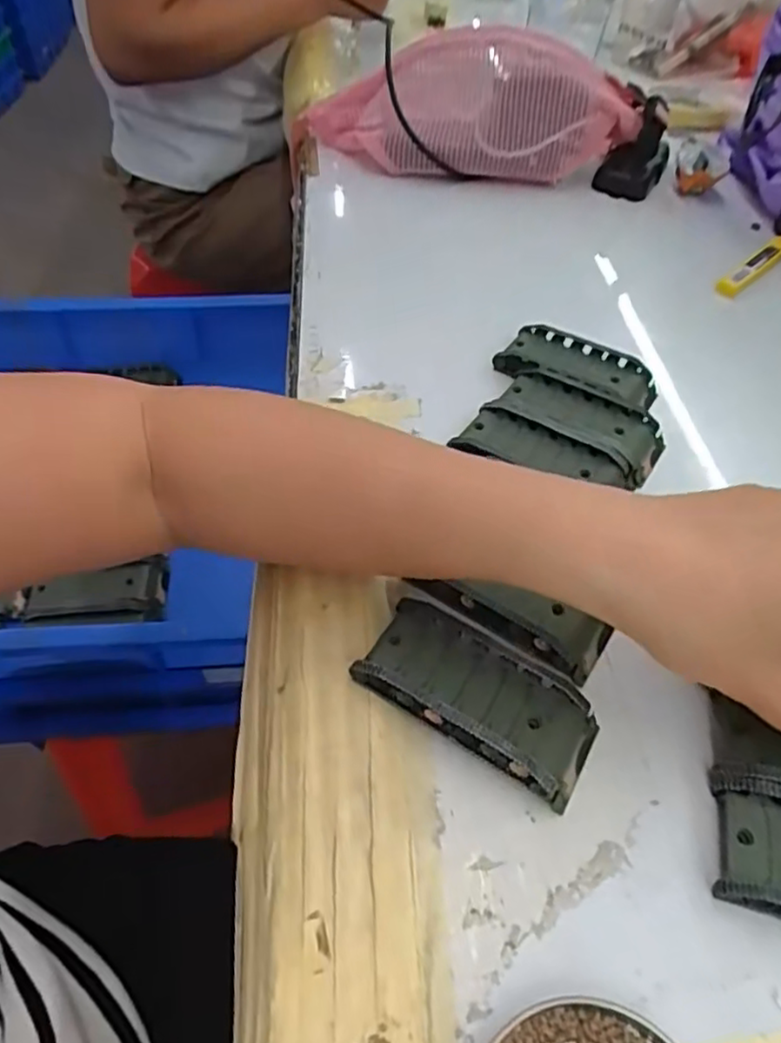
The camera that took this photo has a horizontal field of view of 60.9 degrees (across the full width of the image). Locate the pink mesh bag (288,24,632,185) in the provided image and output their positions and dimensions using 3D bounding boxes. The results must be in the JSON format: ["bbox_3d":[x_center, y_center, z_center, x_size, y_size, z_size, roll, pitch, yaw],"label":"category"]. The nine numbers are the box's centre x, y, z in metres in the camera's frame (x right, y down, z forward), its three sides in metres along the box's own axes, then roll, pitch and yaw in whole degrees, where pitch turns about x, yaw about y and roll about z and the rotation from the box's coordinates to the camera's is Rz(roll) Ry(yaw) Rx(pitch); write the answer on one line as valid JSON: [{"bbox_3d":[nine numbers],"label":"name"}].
[{"bbox_3d":[0.068,-0.375,0.591,0.283,0.091,0.113,-7,52,-8],"label":"pink mesh bag"}]

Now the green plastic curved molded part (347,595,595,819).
[{"bbox_3d":[0.037,0.072,0.276,0.095,0.023,0.045,27,55,18],"label":"green plastic curved molded part"}]

